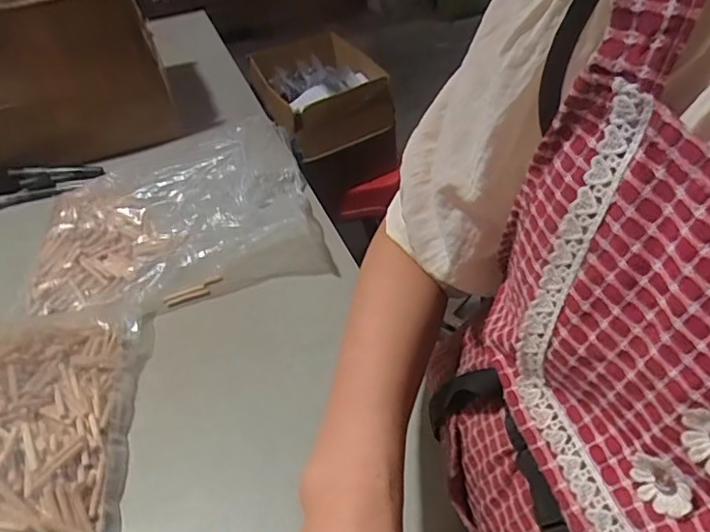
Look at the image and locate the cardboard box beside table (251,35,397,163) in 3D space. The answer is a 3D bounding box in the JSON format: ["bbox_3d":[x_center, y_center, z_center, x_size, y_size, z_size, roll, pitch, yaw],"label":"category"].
[{"bbox_3d":[-0.079,-0.389,1.240,0.234,0.137,0.333,-22,47,-16],"label":"cardboard box beside table"}]

